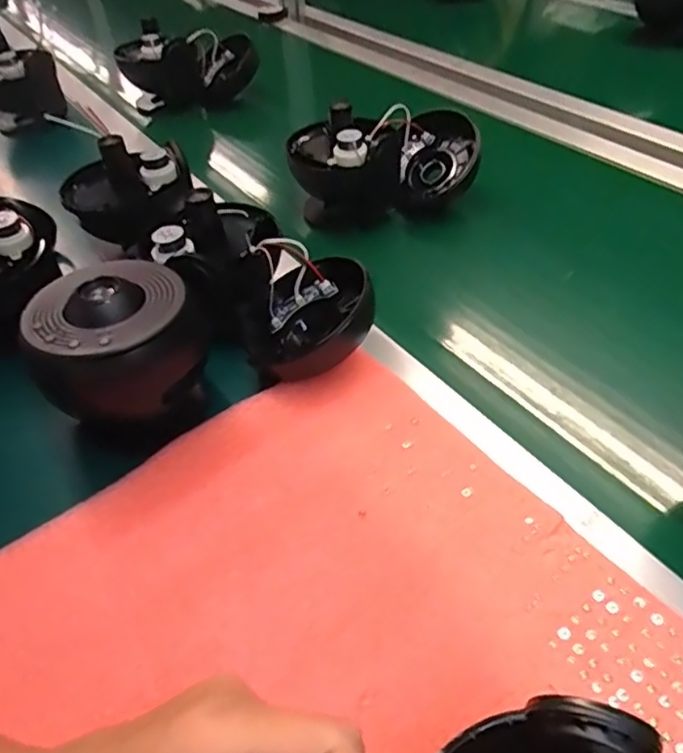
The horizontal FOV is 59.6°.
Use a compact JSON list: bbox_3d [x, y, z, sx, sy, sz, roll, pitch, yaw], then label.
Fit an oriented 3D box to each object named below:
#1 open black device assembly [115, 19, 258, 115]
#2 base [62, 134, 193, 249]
[{"bbox_3d":[-0.214,-0.439,0.849,0.180,0.116,0.094,-13,46,-10],"label":"open black device assembly"},{"bbox_3d":[-0.205,-0.181,0.576,0.117,0.080,0.092,-15,46,-10],"label":"base"}]

